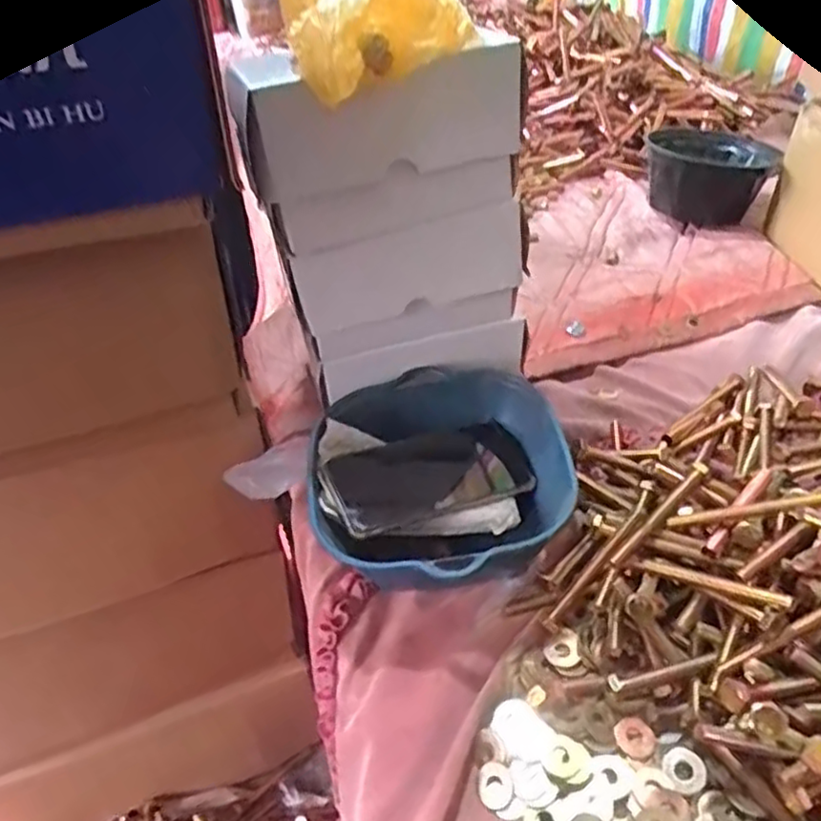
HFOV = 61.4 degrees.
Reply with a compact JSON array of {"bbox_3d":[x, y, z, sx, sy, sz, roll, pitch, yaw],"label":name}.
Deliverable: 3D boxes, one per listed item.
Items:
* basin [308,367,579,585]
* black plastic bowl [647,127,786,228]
[{"bbox_3d":[0.019,0.060,0.540,0.185,0.078,0.188,-4,45,3],"label":"basin"},{"bbox_3d":[0.377,-0.293,0.866,0.150,0.076,0.128,5,46,12],"label":"black plastic bowl"}]

